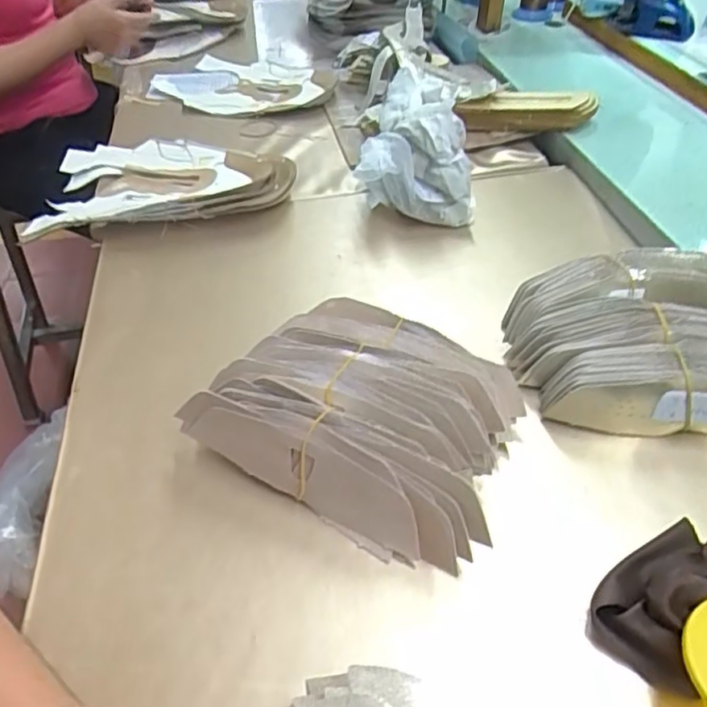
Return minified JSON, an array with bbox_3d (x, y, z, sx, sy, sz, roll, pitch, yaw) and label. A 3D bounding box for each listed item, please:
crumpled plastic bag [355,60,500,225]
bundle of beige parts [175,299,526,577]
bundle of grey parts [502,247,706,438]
[{"bbox_3d":[0.086,-0.241,0.696,0.123,0.109,0.224,11,45,14],"label":"crumpled plastic bag"},{"bbox_3d":[0.011,0.033,0.441,0.207,0.068,0.158,22,48,24],"label":"bundle of beige parts"},{"bbox_3d":[0.218,-0.013,0.490,0.192,0.055,0.157,3,43,5],"label":"bundle of grey parts"}]

